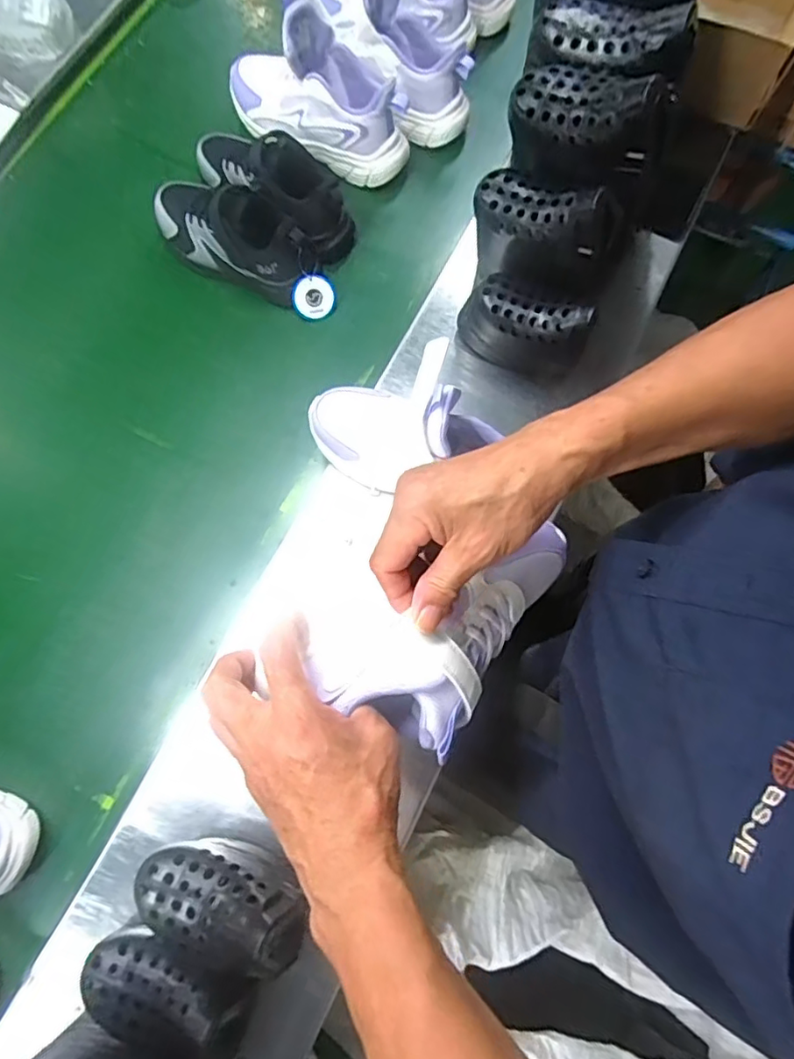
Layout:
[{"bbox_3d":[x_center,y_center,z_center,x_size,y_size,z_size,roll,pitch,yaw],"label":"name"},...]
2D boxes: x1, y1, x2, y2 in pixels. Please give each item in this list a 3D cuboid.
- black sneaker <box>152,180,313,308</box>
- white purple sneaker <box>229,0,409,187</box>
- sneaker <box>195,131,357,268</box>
[{"bbox_3d":[-0.189,-0.341,0.665,0.201,0.101,0.083,26,77,5],"label":"black sneaker"},{"bbox_3d":[-0.096,-0.532,0.690,0.233,0.158,0.102,24,77,5],"label":"white purple sneaker"},{"bbox_3d":[-0.151,-0.398,0.682,0.196,0.105,0.082,33,77,7],"label":"sneaker"}]

